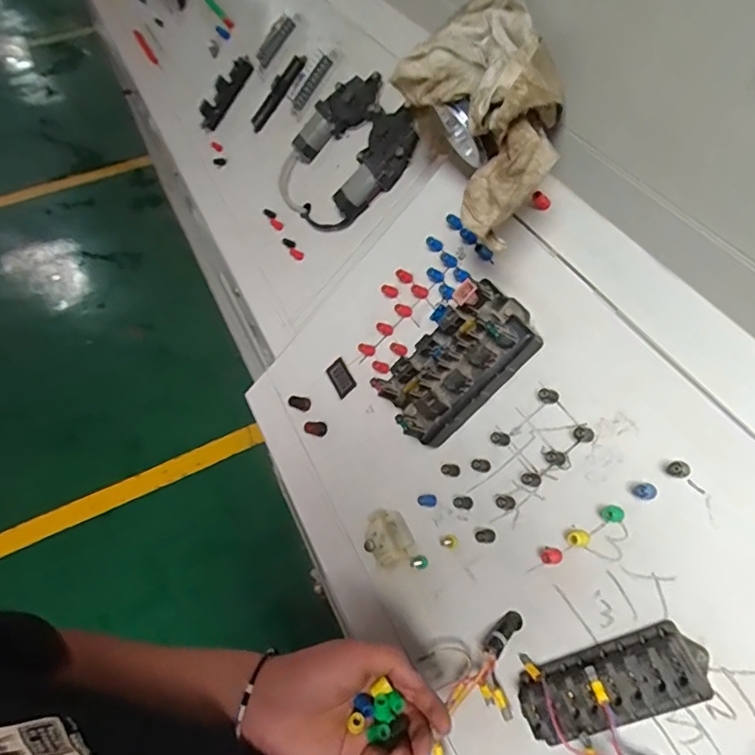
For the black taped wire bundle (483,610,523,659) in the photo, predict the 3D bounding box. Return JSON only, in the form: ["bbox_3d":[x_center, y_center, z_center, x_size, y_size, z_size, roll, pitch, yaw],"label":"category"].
[{"bbox_3d":[0.109,0.220,0.461,0.016,0.015,0.043,38,64,26],"label":"black taped wire bundle"}]

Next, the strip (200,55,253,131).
[{"bbox_3d":[-0.270,-0.495,0.936,0.019,0.134,0.065,47,23,4],"label":"strip"}]

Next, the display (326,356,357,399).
[{"bbox_3d":[-0.044,0.000,0.648,0.030,0.004,0.046,-40,63,24],"label":"display"}]

